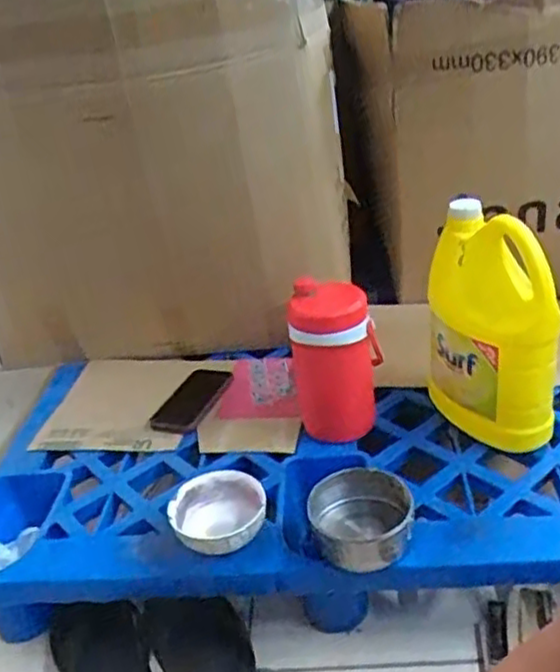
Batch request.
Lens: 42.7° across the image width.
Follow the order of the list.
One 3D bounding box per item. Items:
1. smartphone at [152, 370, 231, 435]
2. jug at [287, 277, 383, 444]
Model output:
[{"bbox_3d":[-0.142,0.101,1.158,0.084,0.009,0.174,12,36,23],"label":"smartphone"},{"bbox_3d":[0.080,0.042,0.999,0.108,0.228,0.101,0,30,15],"label":"jug"}]

